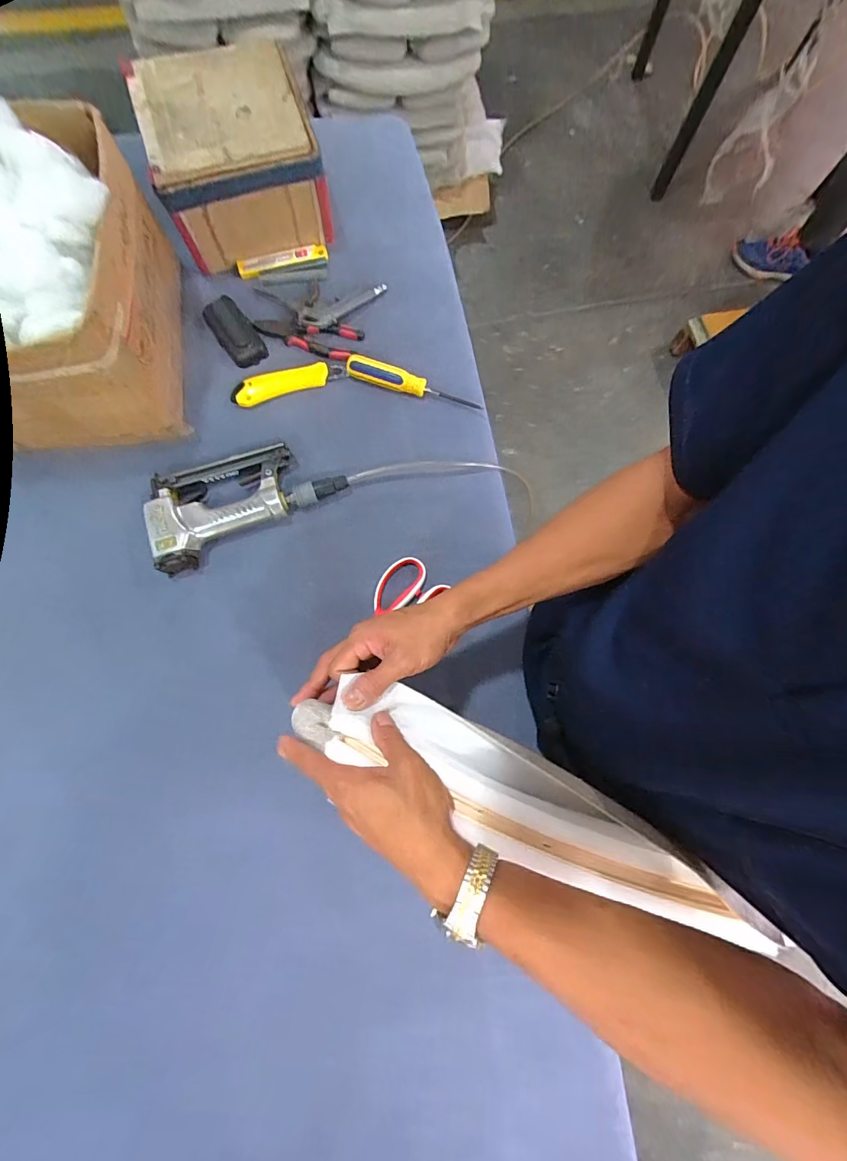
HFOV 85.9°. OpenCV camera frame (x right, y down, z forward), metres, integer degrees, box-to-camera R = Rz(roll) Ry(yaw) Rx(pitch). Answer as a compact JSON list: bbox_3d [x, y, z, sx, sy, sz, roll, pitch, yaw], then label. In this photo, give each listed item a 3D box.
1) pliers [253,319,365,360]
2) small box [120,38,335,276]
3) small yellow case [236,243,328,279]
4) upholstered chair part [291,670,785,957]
[{"bbox_3d":[-0.167,-0.356,0.661,0.150,0.013,0.048,11,78,2],"label":"pliers"},{"bbox_3d":[-0.266,-0.600,0.651,0.209,0.131,0.226,-18,79,-4],"label":"small box"},{"bbox_3d":[-0.213,-0.484,0.684,0.134,0.008,0.024,-13,78,-4],"label":"small yellow case"},{"bbox_3d":[0.072,0.175,0.371,0.364,0.063,0.074,25,79,9],"label":"upholstered chair part"}]

